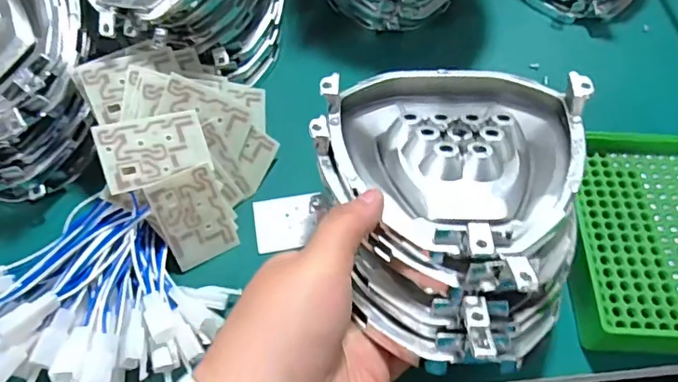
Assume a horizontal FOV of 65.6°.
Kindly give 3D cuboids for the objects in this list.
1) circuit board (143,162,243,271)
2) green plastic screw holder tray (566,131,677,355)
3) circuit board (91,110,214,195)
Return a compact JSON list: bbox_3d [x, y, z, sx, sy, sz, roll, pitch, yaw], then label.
[{"bbox_3d":[-0.086,0.016,0.317,0.040,0.058,0.004,-26,29,-20],"label":"circuit board"},{"bbox_3d":[0.187,0.025,0.326,0.091,0.031,0.148,4,58,2],"label":"green plastic screw holder tray"},{"bbox_3d":[-0.107,-0.024,0.306,0.060,0.005,0.039,-15,86,-30],"label":"circuit board"}]

